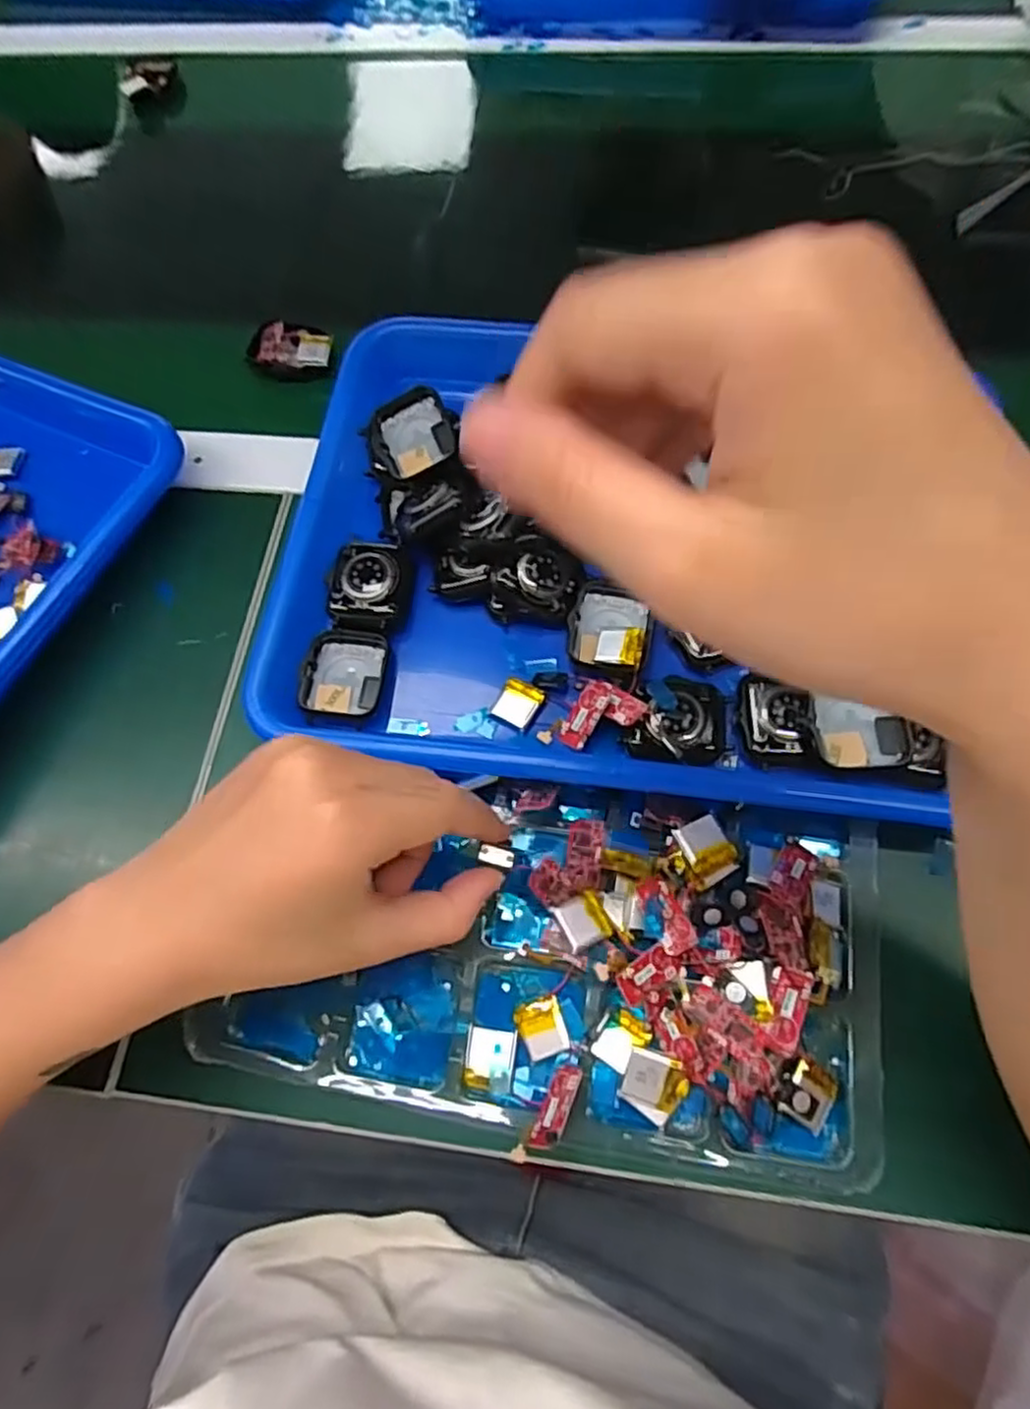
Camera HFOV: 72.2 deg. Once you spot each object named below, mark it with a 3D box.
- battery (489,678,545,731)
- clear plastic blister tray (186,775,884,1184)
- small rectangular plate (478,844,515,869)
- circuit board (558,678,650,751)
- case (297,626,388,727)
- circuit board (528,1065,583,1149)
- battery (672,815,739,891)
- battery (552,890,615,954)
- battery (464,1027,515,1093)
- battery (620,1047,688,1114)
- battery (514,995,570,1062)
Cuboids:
[{"bbox_3d":[0.001,0.000,0.308,0.018,0.004,0.019,24,70,13],"label":"battery"},{"bbox_3d":[0.013,0.096,0.278,0.248,0.030,0.127,6,68,5],"label":"clear plastic blister tray"},{"bbox_3d":[-0.007,0.056,0.257,0.014,0.004,0.006,20,68,-18],"label":"small rectangular plate"},{"bbox_3d":[0.037,0.006,0.298,0.028,0.013,0.030,24,70,13],"label":"circuit board"},{"bbox_3d":[-0.075,-0.014,0.316,0.036,0.009,0.044,2,67,5],"label":"case"},{"bbox_3d":[0.015,0.144,0.253,0.004,0.014,0.028,52,46,-21],"label":"circuit board"},{"bbox_3d":[0.077,0.059,0.285,0.020,0.010,0.024,-20,67,-5],"label":"battery"},{"bbox_3d":[0.026,0.083,0.271,0.020,0.004,0.018,-20,76,-25],"label":"battery"},{"bbox_3d":[-0.009,0.135,0.268,0.017,0.004,0.020,7,67,7],"label":"battery"},{"bbox_3d":[0.052,0.138,0.259,0.023,0.006,0.019,19,83,6],"label":"battery"},{"bbox_3d":[0.010,0.124,0.270,0.017,0.009,0.021,-17,67,-4],"label":"battery"}]

